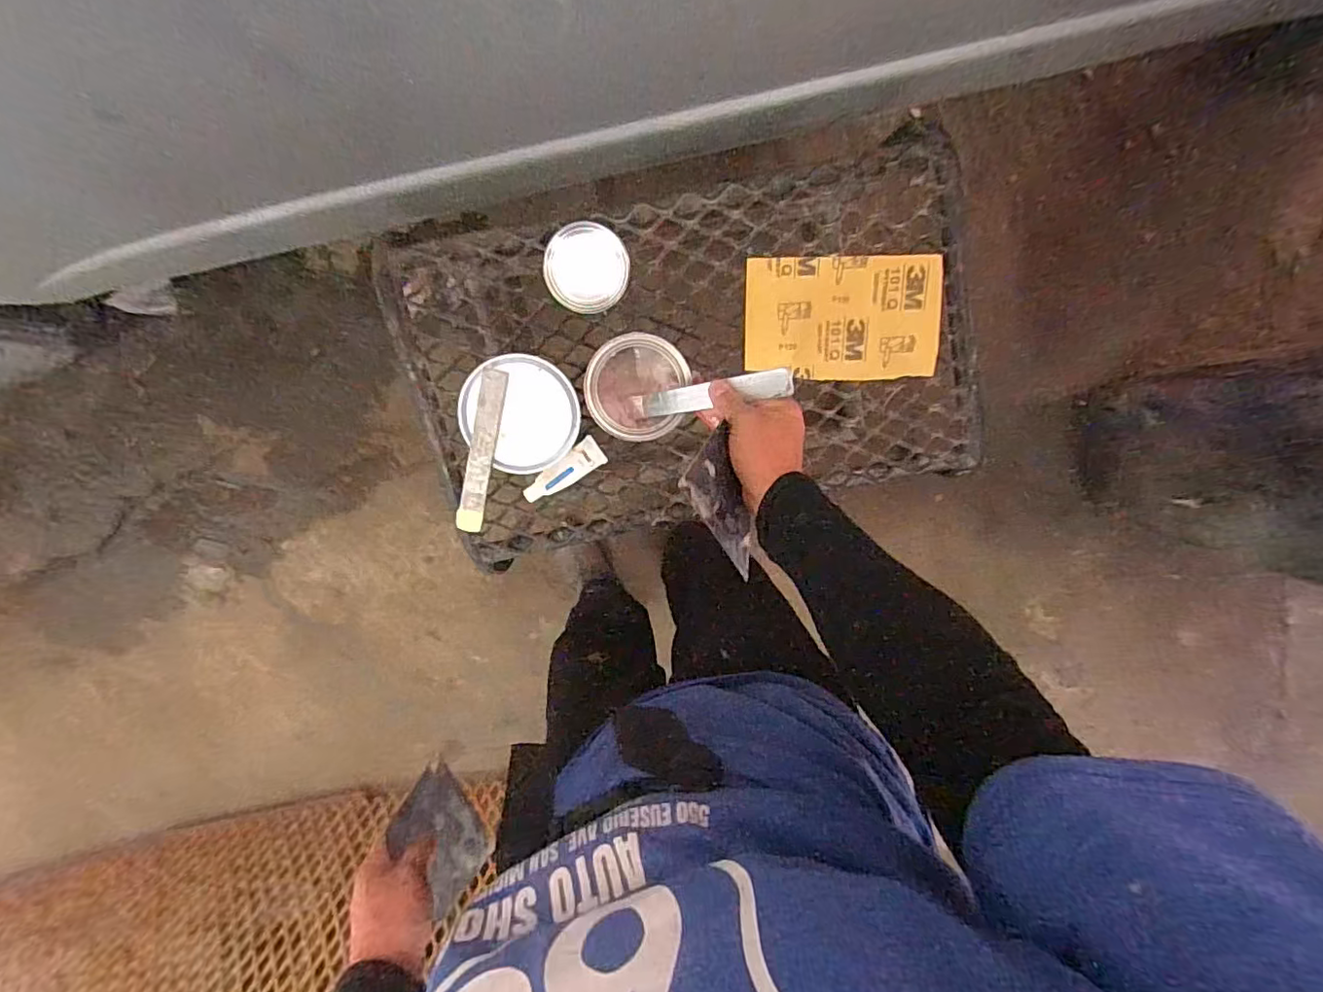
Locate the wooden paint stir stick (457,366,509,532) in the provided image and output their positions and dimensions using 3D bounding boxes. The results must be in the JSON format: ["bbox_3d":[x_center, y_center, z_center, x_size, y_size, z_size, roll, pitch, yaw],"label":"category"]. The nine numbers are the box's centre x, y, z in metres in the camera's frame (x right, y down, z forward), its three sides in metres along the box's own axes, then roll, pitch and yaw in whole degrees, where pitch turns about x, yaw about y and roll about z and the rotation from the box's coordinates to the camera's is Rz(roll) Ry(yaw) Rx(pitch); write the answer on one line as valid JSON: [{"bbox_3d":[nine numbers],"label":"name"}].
[{"bbox_3d":[-0.190,-0.045,0.621,0.027,0.005,0.176,12,104,-12],"label":"wooden paint stir stick"}]

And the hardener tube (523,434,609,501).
[{"bbox_3d":[-0.117,-0.029,0.706,0.105,0.016,0.035,-35,98,-8],"label":"hardener tube"}]

